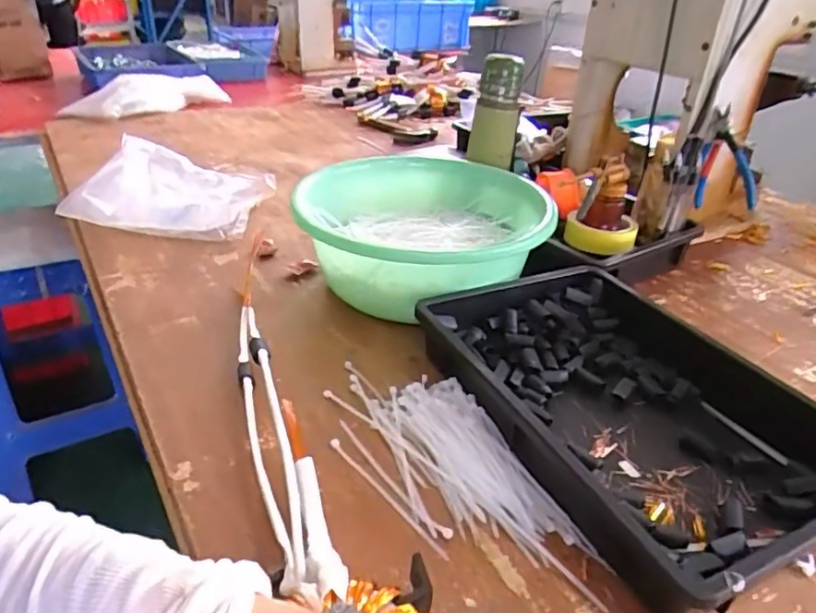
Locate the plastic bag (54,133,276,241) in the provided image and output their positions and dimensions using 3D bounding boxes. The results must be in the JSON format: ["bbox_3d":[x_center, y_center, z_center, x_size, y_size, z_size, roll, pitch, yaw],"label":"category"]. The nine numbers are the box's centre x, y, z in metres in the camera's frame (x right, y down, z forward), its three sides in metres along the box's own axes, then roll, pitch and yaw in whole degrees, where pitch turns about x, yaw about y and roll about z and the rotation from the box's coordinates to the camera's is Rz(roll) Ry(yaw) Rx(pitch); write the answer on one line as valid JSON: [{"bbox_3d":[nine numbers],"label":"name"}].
[{"bbox_3d":[-0.344,-0.180,0.887,0.270,0.092,0.182,-2,31,-10],"label":"plastic bag"}]

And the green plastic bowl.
[{"bbox_3d":[0.018,-0.083,0.749,0.288,0.121,0.308,2,30,-1],"label":"green plastic bowl"}]

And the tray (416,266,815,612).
[{"bbox_3d":[0.197,0.085,0.544,0.257,0.062,0.368,-11,33,-23],"label":"tray"}]

